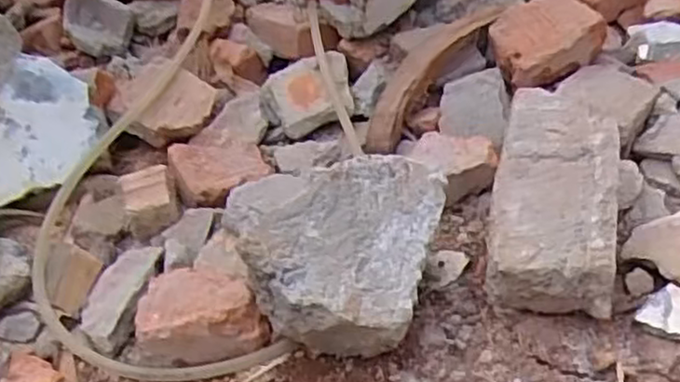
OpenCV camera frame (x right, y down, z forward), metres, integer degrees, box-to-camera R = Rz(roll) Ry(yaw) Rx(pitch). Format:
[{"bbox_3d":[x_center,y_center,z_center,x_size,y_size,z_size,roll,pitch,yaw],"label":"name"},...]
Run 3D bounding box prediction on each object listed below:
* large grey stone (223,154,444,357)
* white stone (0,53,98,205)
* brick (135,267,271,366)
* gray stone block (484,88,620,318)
[{"bbox_3d":[-0.003,0.043,0.556,0.137,0.108,0.143,-1,49,1],"label":"large grey stone"},{"bbox_3d":[-0.291,-0.047,0.690,0.102,0.055,0.137,26,74,-4],"label":"white stone"},{"bbox_3d":[-0.110,0.095,0.576,0.101,0.037,0.080,-7,48,-3],"label":"brick"},{"bbox_3d":[0.172,-0.001,0.583,0.089,0.059,0.196,6,63,8],"label":"gray stone block"}]

